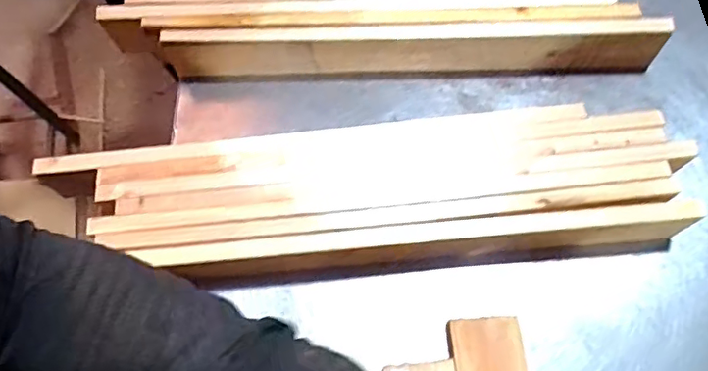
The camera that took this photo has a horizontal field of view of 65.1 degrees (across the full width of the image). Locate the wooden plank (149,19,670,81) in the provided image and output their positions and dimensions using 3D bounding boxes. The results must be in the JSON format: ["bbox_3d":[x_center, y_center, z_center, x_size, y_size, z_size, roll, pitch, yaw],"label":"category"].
[{"bbox_3d":[0.053,-0.138,0.549,0.475,0.056,0.020,0,69,3],"label":"wooden plank"}]

